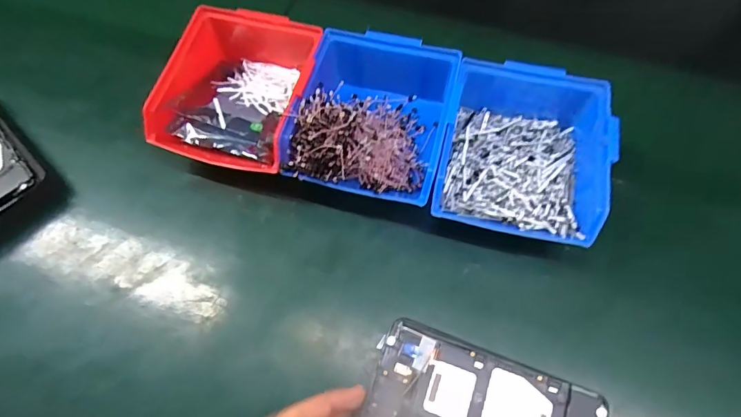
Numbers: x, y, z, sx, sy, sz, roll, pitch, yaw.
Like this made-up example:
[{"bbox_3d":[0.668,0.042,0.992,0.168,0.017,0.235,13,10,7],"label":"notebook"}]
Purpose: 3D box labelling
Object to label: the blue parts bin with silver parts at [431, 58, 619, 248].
[{"bbox_3d":[0.125,-0.047,0.363,0.121,0.078,0.148,14,64,6],"label":"blue parts bin with silver parts"}]

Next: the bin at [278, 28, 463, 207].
[{"bbox_3d":[0.003,-0.075,0.377,0.124,0.079,0.152,14,64,6],"label":"bin"}]

